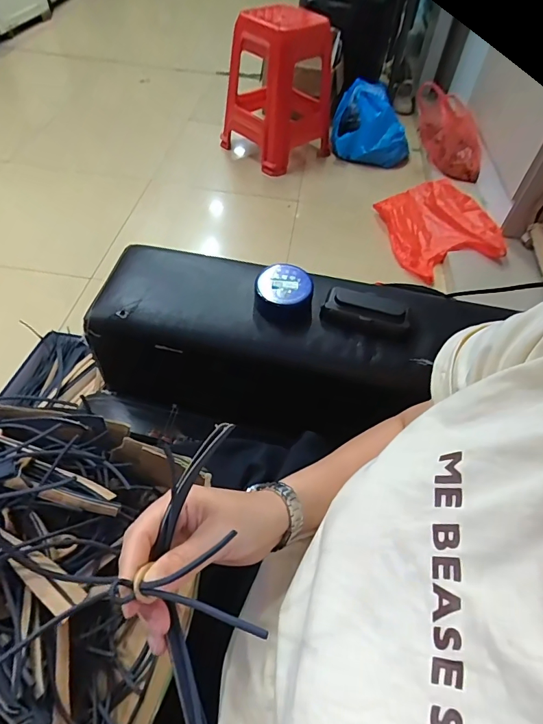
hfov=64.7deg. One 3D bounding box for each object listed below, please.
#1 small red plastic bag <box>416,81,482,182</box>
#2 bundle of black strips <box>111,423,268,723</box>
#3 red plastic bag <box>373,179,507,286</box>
[{"bbox_3d":[0.650,-0.865,1.565,0.147,0.209,0.371,-16,74,-17],"label":"small red plastic bag"},{"bbox_3d":[-0.042,0.130,0.231,0.067,0.078,0.186,1,83,-4],"label":"bundle of black strips"},{"bbox_3d":[0.548,-0.445,1.405,0.284,0.144,0.335,-7,53,-10],"label":"red plastic bag"}]

